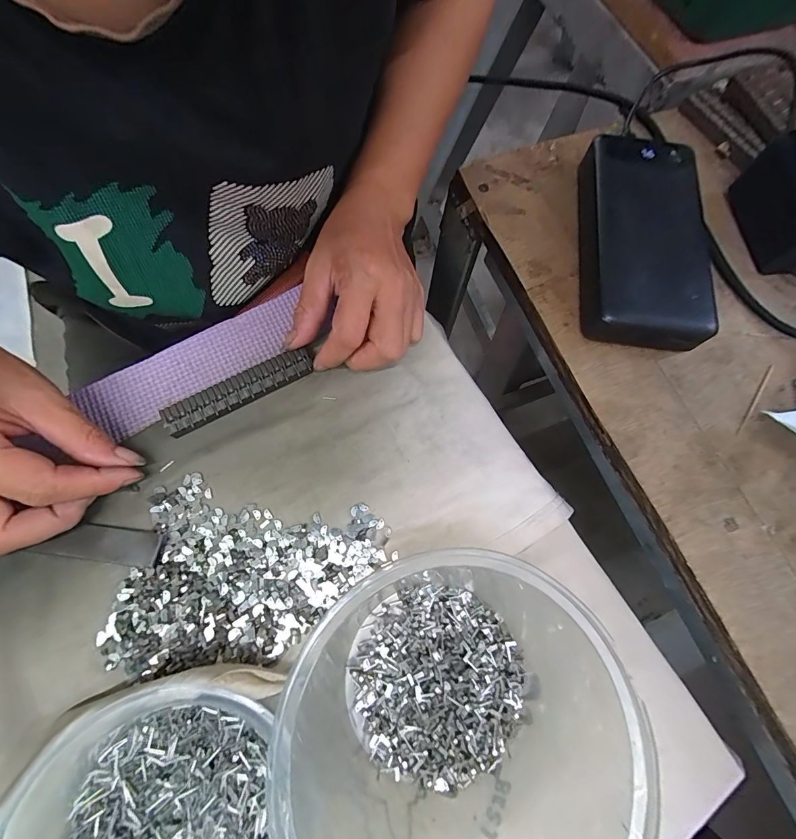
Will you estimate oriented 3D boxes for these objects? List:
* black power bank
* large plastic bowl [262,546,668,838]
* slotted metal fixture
[{"bbox_3d":[0.164,-0.123,0.255,0.074,0.031,0.159,9,72,0],"label":"black power bank"},{"bbox_3d":[0.029,0.140,0.175,0.142,0.091,0.146,1,72,-2],"label":"large plastic bowl"},{"bbox_3d":[-0.101,-0.019,0.242,0.095,0.005,0.022,-28,71,-11],"label":"slotted metal fixture"}]

